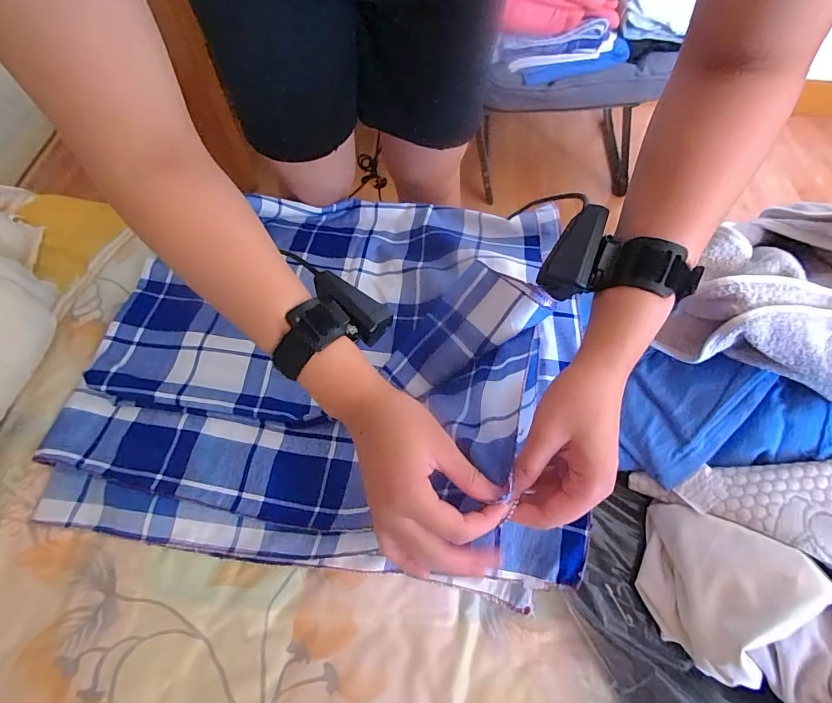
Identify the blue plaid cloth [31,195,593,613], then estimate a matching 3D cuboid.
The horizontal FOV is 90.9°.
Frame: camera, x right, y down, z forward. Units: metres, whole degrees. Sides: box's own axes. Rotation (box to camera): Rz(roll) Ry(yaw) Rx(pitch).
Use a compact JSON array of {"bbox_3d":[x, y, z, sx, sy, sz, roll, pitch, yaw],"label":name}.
[{"bbox_3d":[-0.098,-0.042,0.480,0.561,0.177,0.516,9,64,2],"label":"blue plaid cloth"}]

